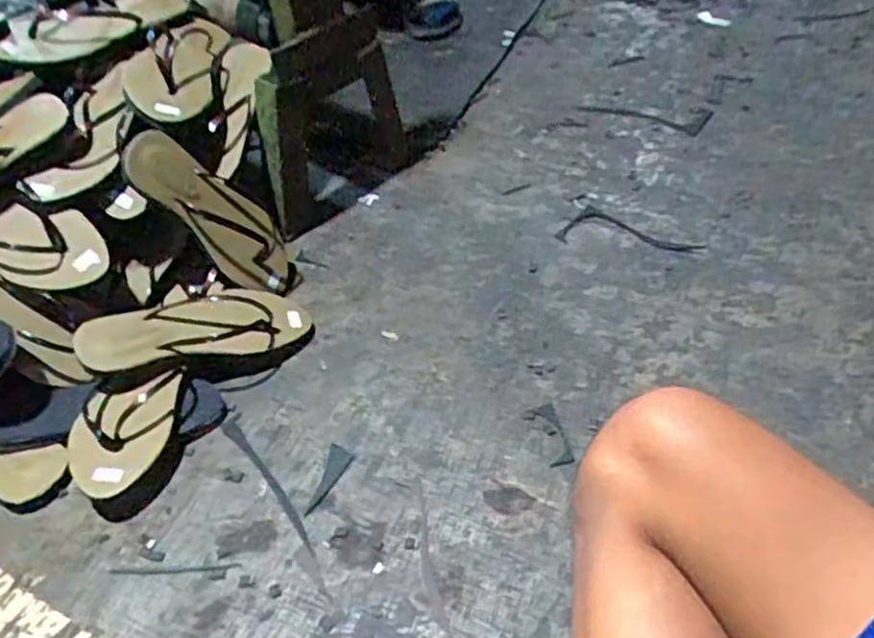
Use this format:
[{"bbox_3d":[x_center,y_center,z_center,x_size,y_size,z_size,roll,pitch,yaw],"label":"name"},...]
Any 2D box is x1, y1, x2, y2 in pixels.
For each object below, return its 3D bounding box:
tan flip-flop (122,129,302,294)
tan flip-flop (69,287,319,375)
[{"bbox_3d":[-0.256,-0.122,0.843,0.049,0.245,0.083,-25,37,27],"label":"tan flip-flop"},{"bbox_3d":[-0.261,0.015,0.791,0.239,0.050,0.081,-6,66,-23],"label":"tan flip-flop"}]

